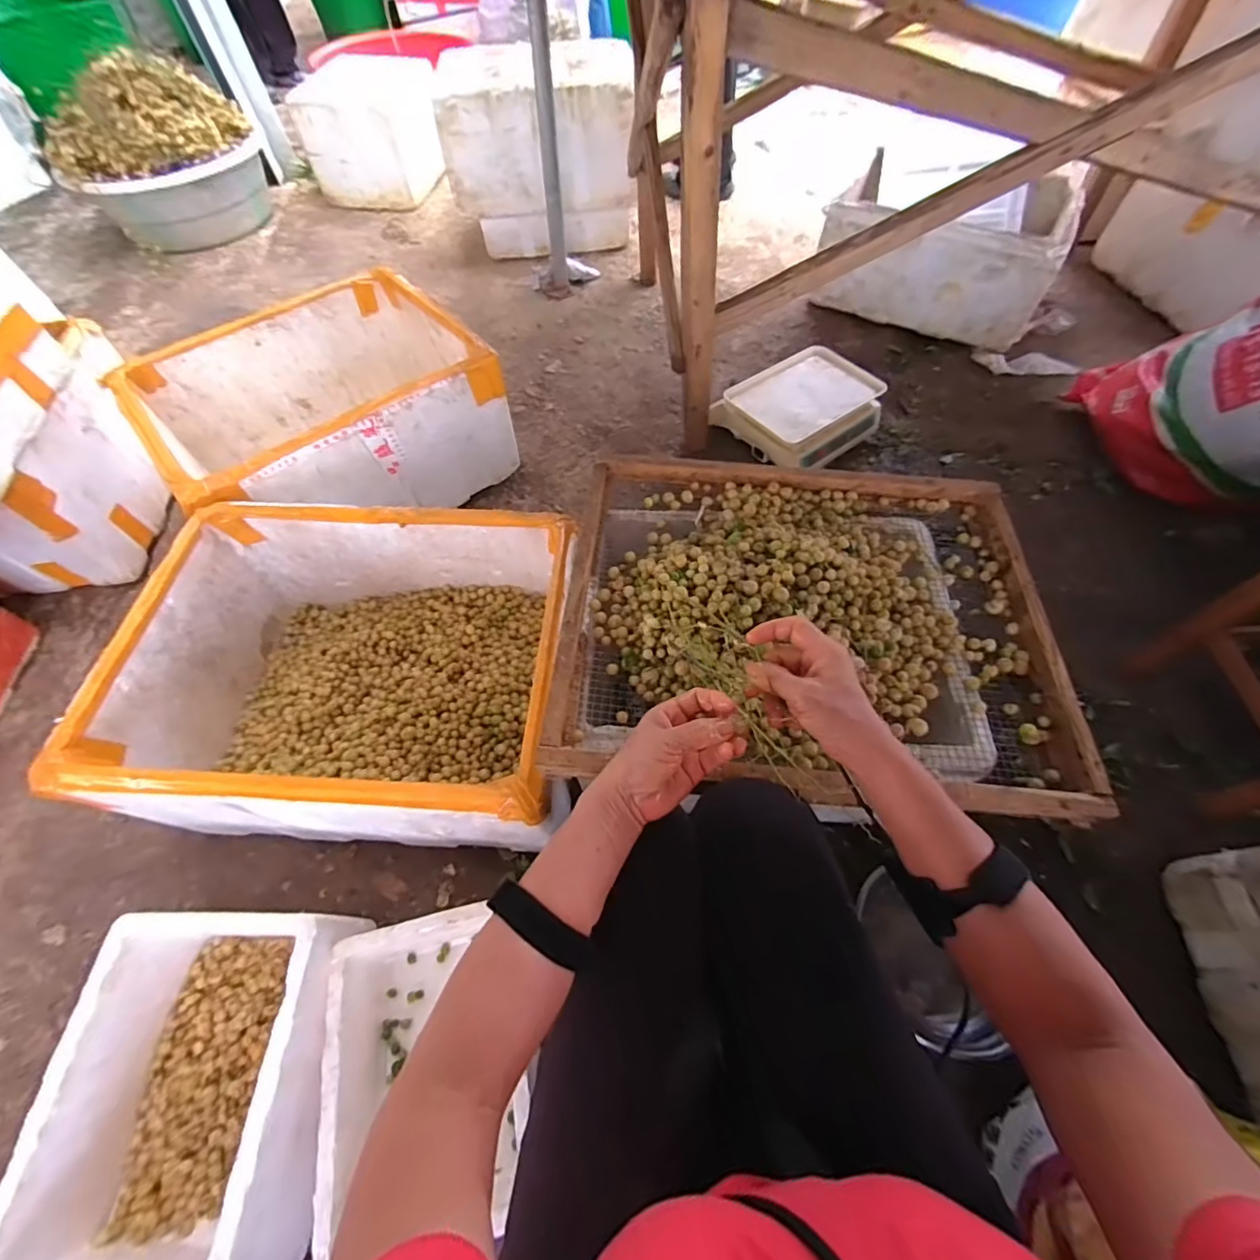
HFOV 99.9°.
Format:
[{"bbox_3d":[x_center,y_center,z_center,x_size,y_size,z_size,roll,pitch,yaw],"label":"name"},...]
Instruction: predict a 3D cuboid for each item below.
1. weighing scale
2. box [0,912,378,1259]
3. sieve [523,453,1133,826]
[{"bbox_3d":[0.393,-0.510,1.241,0.331,0.103,0.256,-34,64,-16],"label":"weighing scale"},{"bbox_3d":[-0.467,0.510,0.596,0.258,0.152,0.321,0,59,3],"label":"box"},{"bbox_3d":[0.215,-0.030,0.657,0.564,0.086,0.456,3,60,4],"label":"sieve"}]

